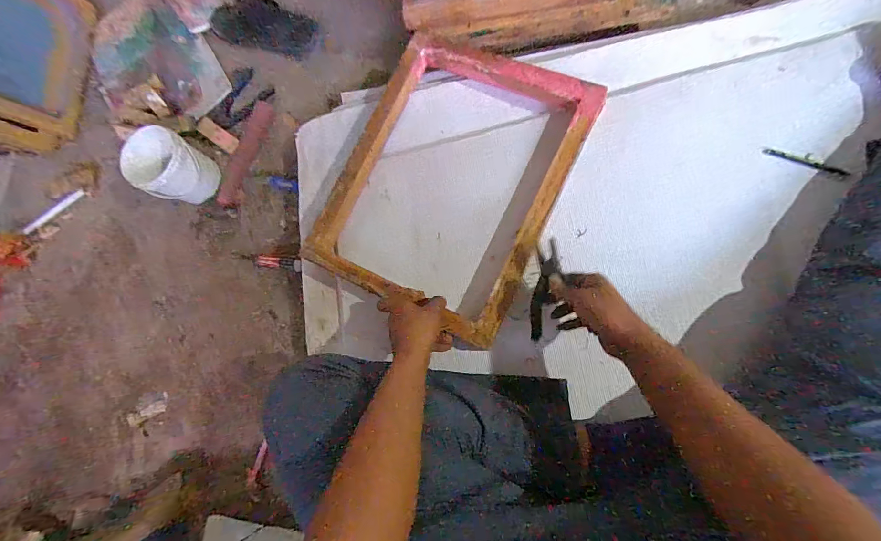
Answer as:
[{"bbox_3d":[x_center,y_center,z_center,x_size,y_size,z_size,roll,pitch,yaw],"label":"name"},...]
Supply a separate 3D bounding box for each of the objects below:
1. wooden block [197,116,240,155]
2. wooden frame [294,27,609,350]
[{"bbox_3d":[-0.476,-0.289,0.811,0.098,0.016,0.037,36,87,7],"label":"wooden block"},{"bbox_3d":[0.014,-0.162,0.637,0.363,0.057,0.467,25,87,19],"label":"wooden frame"}]

